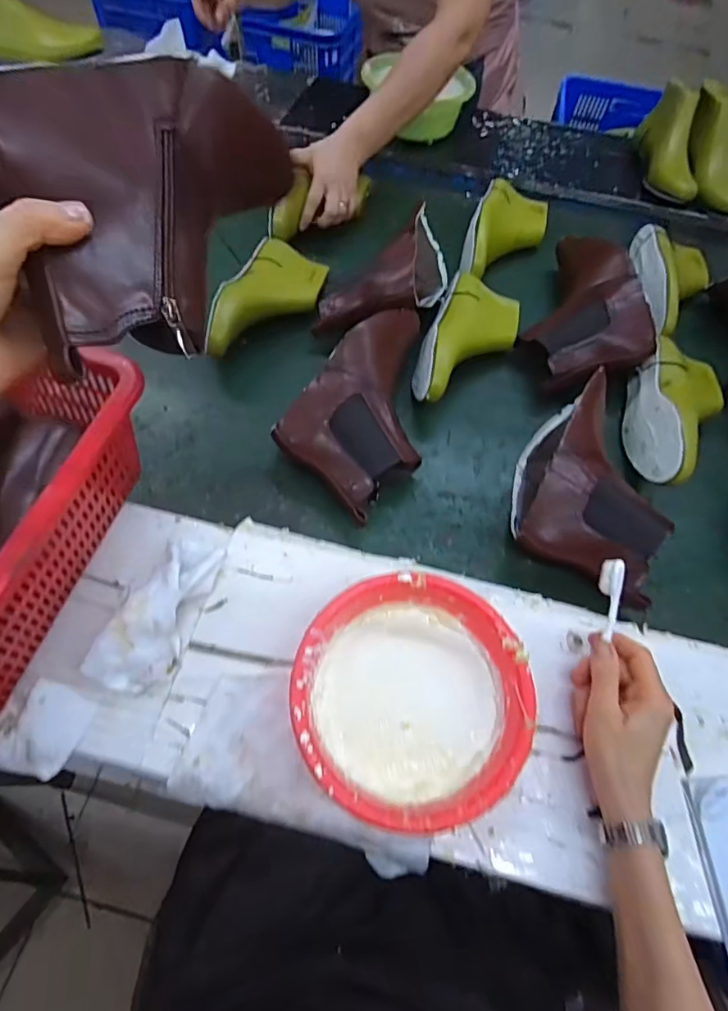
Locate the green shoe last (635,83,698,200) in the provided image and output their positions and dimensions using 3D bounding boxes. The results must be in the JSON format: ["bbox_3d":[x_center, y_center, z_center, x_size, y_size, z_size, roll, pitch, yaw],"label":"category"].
[{"bbox_3d":[0.525,-0.604,0.863,0.074,0.108,0.223,10,64,1],"label":"green shoe last"}]

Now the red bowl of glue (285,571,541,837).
[{"bbox_3d":[0.038,0.162,0.436,0.186,0.073,0.183,4,64,-2],"label":"red bowl of glue"}]

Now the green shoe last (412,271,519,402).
[{"bbox_3d":[0.139,-0.218,0.673,0.108,0.076,0.233,21,65,6],"label":"green shoe last"}]

